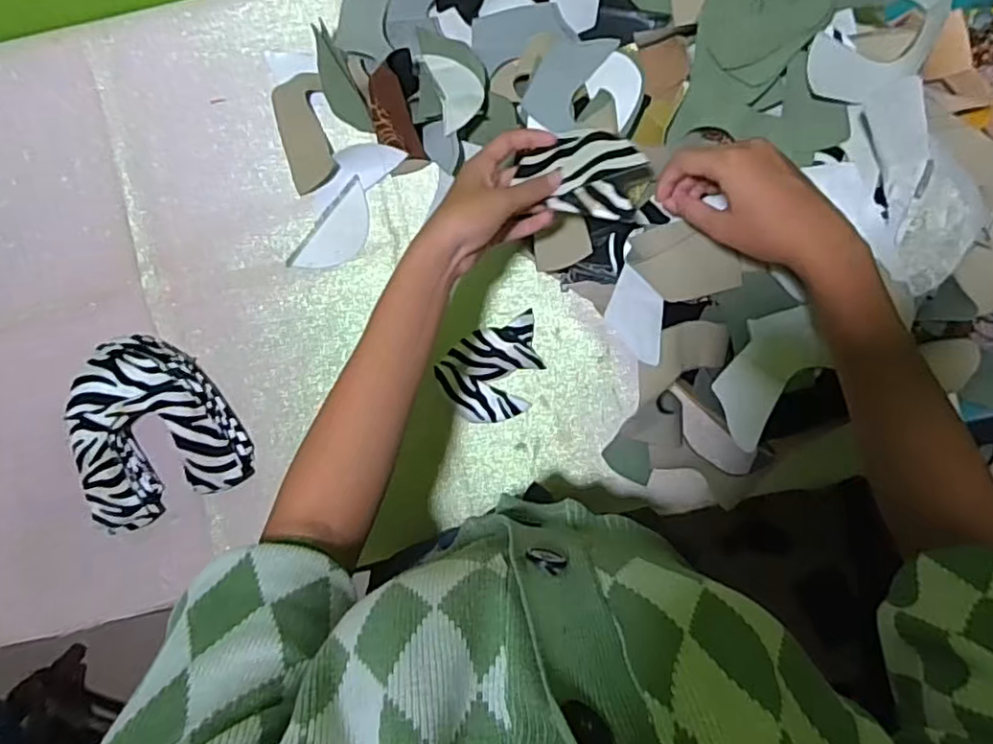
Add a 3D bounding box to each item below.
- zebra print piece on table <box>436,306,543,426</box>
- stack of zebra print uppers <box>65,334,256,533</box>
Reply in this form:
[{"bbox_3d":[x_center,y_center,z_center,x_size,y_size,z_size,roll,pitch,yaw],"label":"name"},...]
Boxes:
[{"bbox_3d":[-0.003,0.002,0.645,0.105,0.010,0.092,-18,91,2],"label":"zebra print piece on table"},{"bbox_3d":[-0.349,0.054,0.641,0.160,0.044,0.174,-24,91,2],"label":"stack of zebra print uppers"}]

